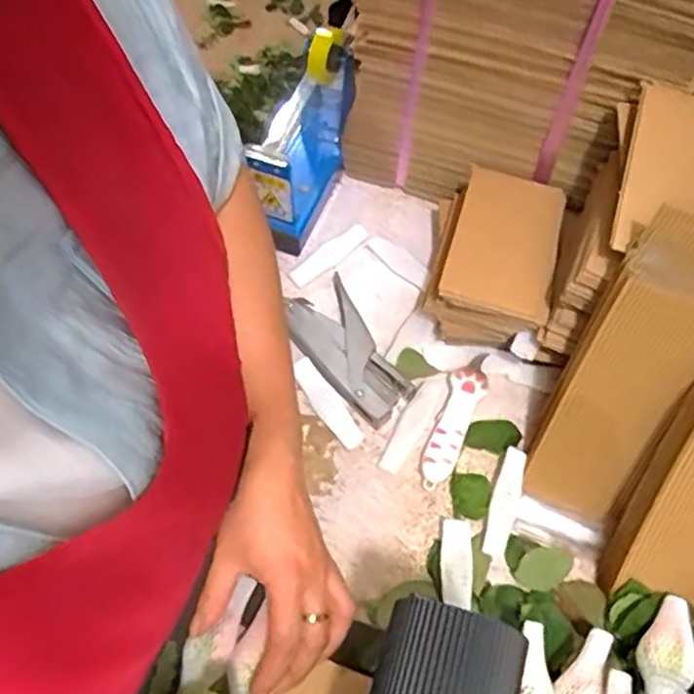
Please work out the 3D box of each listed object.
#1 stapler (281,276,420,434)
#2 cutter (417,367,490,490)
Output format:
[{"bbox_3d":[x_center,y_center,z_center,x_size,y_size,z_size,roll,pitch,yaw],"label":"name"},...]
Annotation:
[{"bbox_3d":[0.000,0.006,0.605,0.067,0.021,0.137,-30,66,-15],"label":"stapler"},{"bbox_3d":[0.093,0.070,0.582,0.031,0.011,0.114,20,63,10],"label":"cutter"}]

